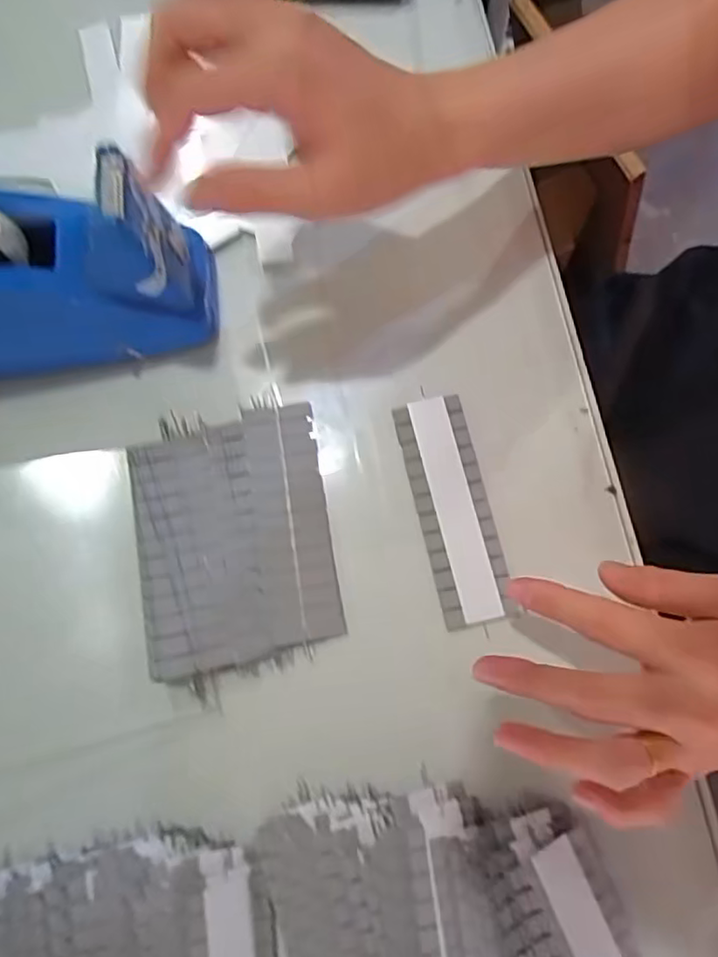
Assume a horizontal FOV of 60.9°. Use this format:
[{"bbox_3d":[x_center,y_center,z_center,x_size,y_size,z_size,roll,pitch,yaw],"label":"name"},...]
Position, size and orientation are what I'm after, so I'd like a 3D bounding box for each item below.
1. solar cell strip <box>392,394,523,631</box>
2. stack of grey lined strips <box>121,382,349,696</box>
[{"bbox_3d":[0.051,0.016,0.336,0.038,0.004,0.125,-14,79,0],"label":"solar cell strip"},{"bbox_3d":[-0.068,0.030,0.335,0.101,0.020,0.145,-10,79,1],"label":"stack of grey lined strips"}]

